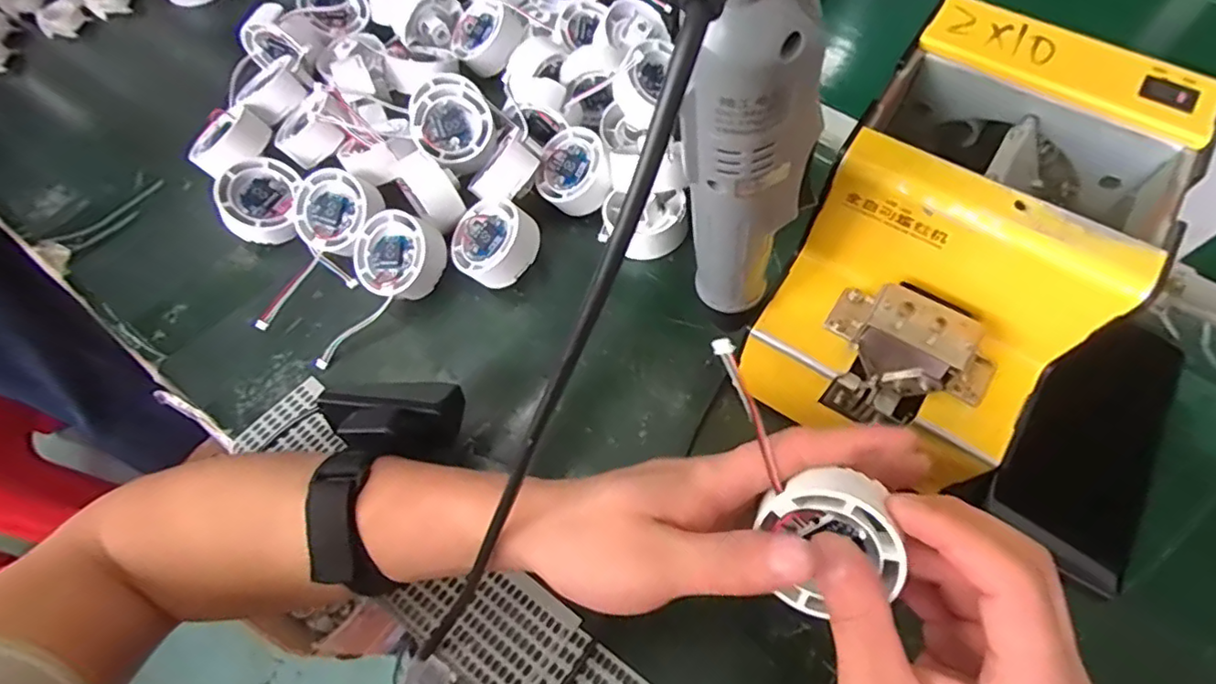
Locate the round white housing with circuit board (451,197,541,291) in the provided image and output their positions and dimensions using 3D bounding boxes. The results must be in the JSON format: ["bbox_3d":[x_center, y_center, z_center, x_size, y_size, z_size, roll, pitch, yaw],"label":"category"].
[{"bbox_3d":[-0.073,-0.064,0.394,0.054,0.024,0.054,-9,69,24],"label":"round white housing with circuit board"}]

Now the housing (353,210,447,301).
[{"bbox_3d":[-0.135,-0.056,0.391,0.058,0.023,0.055,-1,87,14],"label":"housing"}]

